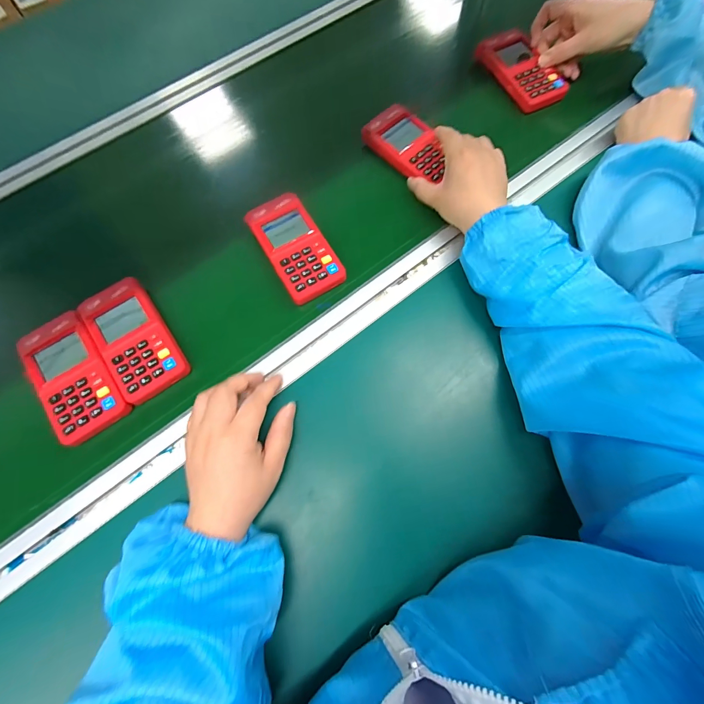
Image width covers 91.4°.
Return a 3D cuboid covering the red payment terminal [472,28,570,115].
[{"bbox_3d":[0.246,-0.412,0.498,0.068,0.026,0.143,-27,74,-8],"label":"red payment terminal"}]

